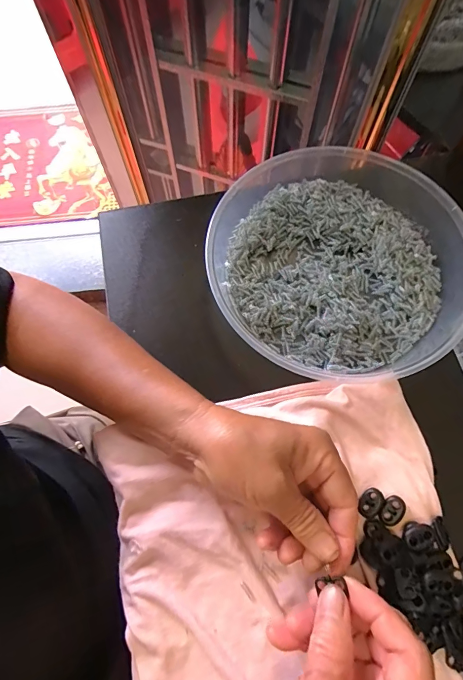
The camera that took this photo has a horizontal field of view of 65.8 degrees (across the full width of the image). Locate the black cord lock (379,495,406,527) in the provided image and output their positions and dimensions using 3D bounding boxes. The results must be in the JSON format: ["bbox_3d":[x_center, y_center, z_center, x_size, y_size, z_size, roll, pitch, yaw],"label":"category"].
[{"bbox_3d":[0.118,0.124,0.260,0.015,0.004,0.021,32,75,13],"label":"black cord lock"}]

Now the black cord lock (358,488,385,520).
[{"bbox_3d":[0.103,0.120,0.263,0.015,0.004,0.021,35,75,13],"label":"black cord lock"}]

